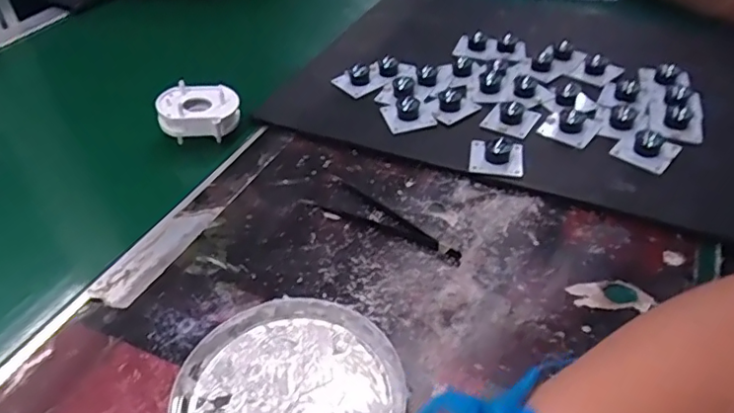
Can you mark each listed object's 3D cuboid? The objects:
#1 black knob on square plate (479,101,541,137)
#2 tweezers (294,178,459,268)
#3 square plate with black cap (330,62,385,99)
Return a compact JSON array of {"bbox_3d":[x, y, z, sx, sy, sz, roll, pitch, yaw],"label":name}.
[{"bbox_3d":[0.131,-0.083,0.518,0.040,0.016,0.036,25,48,25],"label":"black knob on square plate"},{"bbox_3d":[0.015,0.008,0.440,0.133,0.006,0.035,24,48,24],"label":"tweezers"},{"bbox_3d":[-0.006,-0.132,0.581,0.046,0.022,0.041,-17,45,-17],"label":"square plate with black cap"}]

